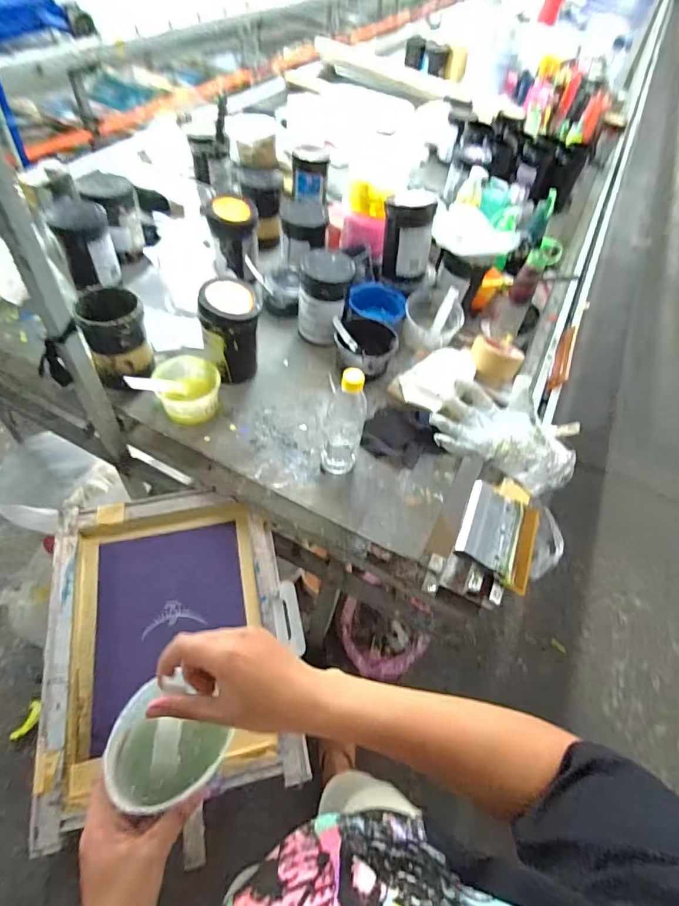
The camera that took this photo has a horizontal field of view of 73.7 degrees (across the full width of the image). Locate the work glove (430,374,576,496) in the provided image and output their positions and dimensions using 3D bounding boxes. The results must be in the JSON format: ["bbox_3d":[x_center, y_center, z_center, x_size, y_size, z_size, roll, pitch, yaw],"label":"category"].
[{"bbox_3d":[0.311,-0.048,0.842,0.255,0.053,0.195,26,69,19],"label":"work glove"}]

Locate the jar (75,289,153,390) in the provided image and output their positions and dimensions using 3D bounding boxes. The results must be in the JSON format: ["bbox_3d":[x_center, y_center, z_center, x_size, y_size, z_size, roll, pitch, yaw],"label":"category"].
[{"bbox_3d":[-0.391,-0.201,0.816,0.103,0.156,0.104,-16,56,-15],"label":"jar"}]

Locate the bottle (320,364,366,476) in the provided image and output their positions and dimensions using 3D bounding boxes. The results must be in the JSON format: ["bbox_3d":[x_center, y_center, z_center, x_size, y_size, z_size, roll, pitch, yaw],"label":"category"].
[{"bbox_3d":[0.007,-0.048,0.742,0.063,0.212,0.053,10,53,3],"label":"bottle"}]

